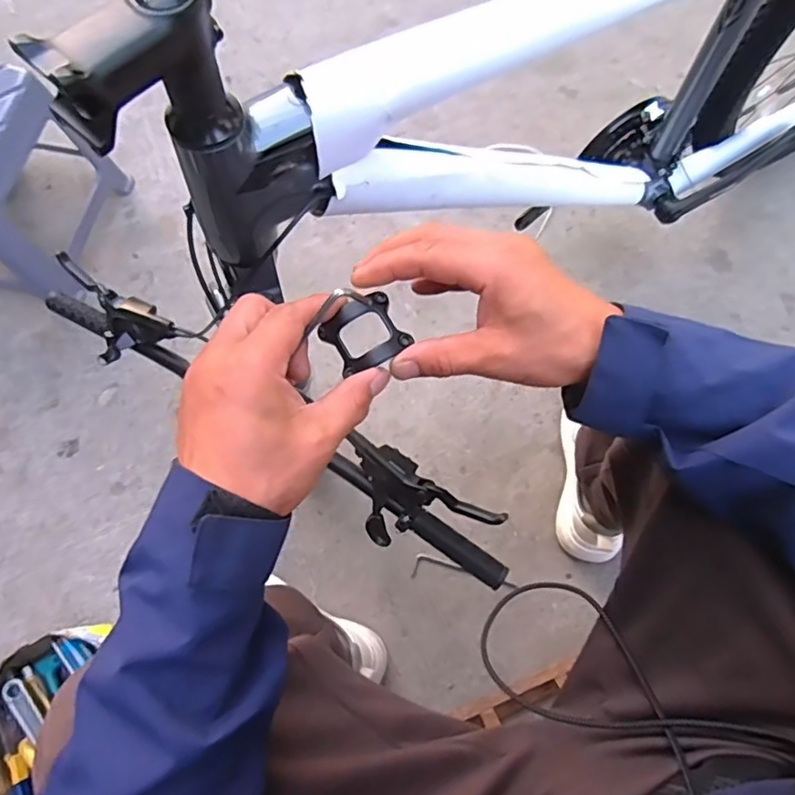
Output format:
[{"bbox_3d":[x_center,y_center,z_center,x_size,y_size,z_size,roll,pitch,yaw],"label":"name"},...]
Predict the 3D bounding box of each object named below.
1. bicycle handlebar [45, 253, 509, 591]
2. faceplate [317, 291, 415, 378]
[{"bbox_3d":[-0.158,0.018,0.677,0.651,0.100,0.086,31,77,12],"label":"bicycle handlebar"},{"bbox_3d":[-0.021,-0.041,0.369,0.047,0.012,0.043,-30,76,-7],"label":"faceplate"}]

